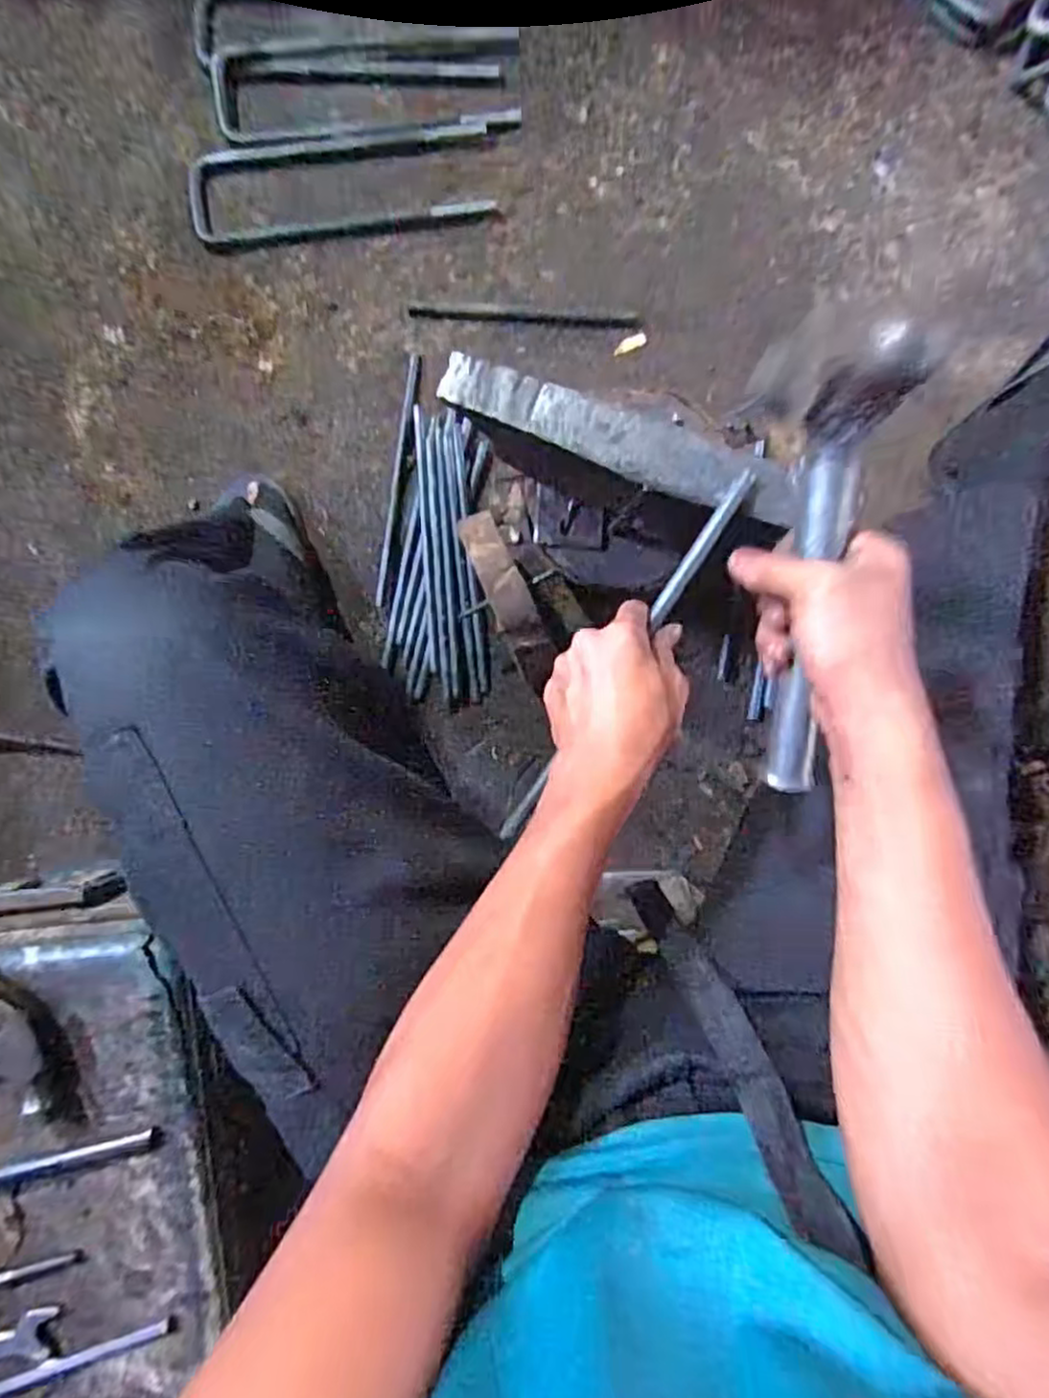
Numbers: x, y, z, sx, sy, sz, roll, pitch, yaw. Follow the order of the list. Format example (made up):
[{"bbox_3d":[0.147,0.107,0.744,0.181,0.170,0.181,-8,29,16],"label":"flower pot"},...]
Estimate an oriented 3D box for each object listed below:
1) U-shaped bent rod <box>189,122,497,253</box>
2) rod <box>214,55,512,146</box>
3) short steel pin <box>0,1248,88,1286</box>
[{"bbox_3d":[-0.221,-0.617,0.860,0.361,0.007,0.123,-8,88,-2],"label":"U-shaped bent rod"},{"bbox_3d":[-0.190,-0.722,0.860,0.361,0.011,0.100,-1,88,-2],"label":"rod"},{"bbox_3d":[-0.327,0.380,0.474,0.070,0.006,0.012,-14,89,-2],"label":"short steel pin"}]

